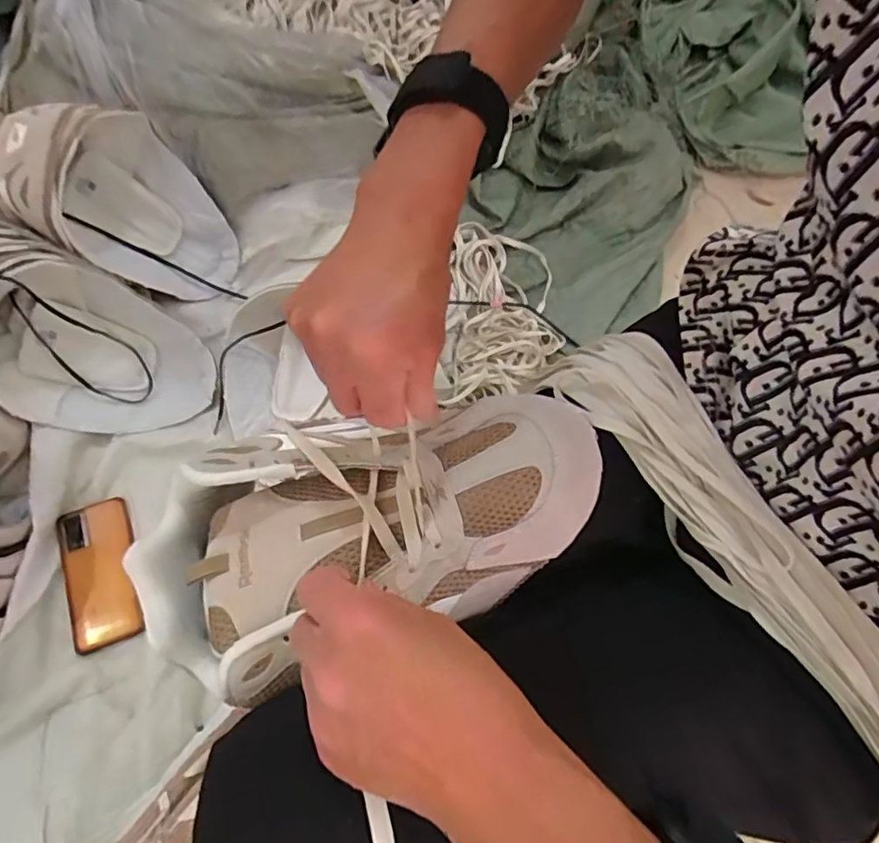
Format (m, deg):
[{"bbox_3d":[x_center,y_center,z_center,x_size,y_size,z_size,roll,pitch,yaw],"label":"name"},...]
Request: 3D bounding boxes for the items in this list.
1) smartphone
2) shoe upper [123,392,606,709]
[{"bbox_3d":[-0.387,0.172,0.646,0.078,0.018,0.163,-21,70,-9],"label":"smartphone"},{"bbox_3d":[-0.038,0.051,0.318,0.263,0.066,0.131,-15,68,-3],"label":"shoe upper"}]

